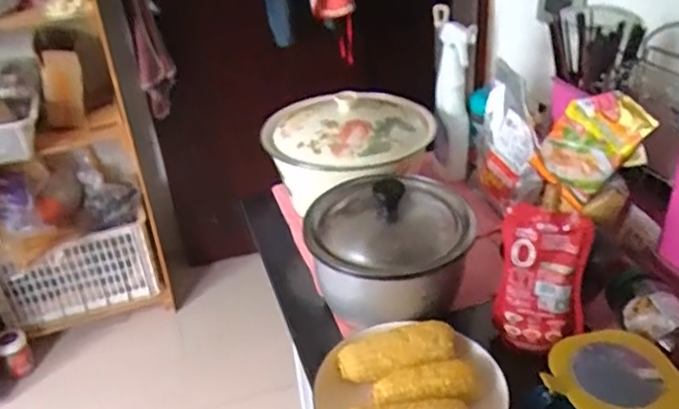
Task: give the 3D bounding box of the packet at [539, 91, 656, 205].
[{"bbox_3d":[0.321,-0.081,0.780,0.019,0.136,0.099,-8,49,-35],"label":"packet"}]

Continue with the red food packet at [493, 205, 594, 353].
[{"bbox_3d":[0.224,0.087,0.681,0.094,0.164,0.040,9,35,20],"label":"red food packet"}]

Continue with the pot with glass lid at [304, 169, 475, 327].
[{"bbox_3d":[0.064,0.041,0.777,0.189,0.133,0.205,-3,32,2],"label":"pot with glass lid"}]

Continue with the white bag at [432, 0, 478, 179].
[{"bbox_3d":[0.186,-0.160,1.007,0.057,0.279,0.064,-5,32,0],"label":"white bag"}]

